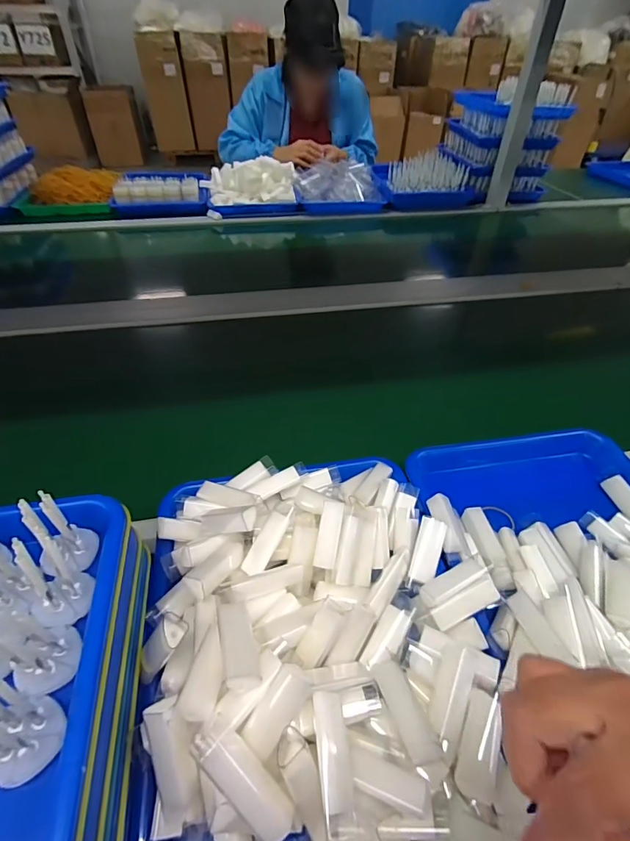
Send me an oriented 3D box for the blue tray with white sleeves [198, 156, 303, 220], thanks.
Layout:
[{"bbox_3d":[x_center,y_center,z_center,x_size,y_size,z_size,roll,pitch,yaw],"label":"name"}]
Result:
[{"bbox_3d":[-0.167,-0.629,1.126,0.254,0.098,0.172,-10,45,-11],"label":"blue tray with white sleeves"}]

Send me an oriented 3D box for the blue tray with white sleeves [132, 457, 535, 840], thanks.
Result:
[{"bbox_3d":[0.007,0.152,0.310,0.261,0.074,0.322,-7,44,-9],"label":"blue tray with white sleeves"}]

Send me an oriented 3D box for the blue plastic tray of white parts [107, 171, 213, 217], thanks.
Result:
[{"bbox_3d":[-0.411,-0.596,1.109,0.243,0.080,0.115,-4,44,-5],"label":"blue plastic tray of white parts"}]

